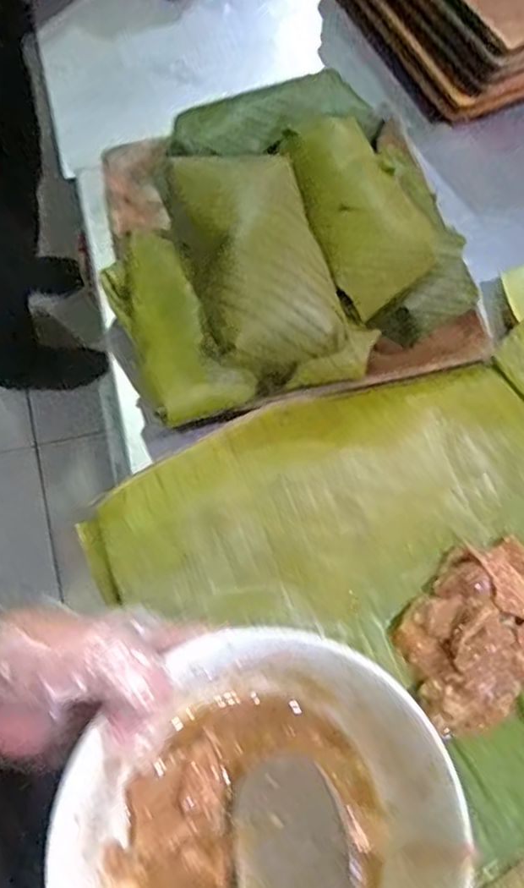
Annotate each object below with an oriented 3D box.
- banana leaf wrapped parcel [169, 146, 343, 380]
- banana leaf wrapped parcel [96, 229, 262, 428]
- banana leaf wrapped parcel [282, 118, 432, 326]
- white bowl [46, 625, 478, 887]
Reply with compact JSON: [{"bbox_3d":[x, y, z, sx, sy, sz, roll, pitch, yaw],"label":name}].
[{"bbox_3d":[-0.005,-0.120,0.434,0.082,0.055,0.147,-16,71,-12],"label":"banana leaf wrapped parcel"},{"bbox_3d":[-0.062,-0.086,0.471,0.074,0.039,0.139,-21,73,-13],"label":"banana leaf wrapped parcel"},{"bbox_3d":[0.059,-0.167,0.465,0.074,0.049,0.150,-20,72,-13],"label":"banana leaf wrapped parcel"},{"bbox_3d":[0.003,0.175,0.296,0.167,0.059,0.158,-38,74,-16],"label":"white bowl"}]

